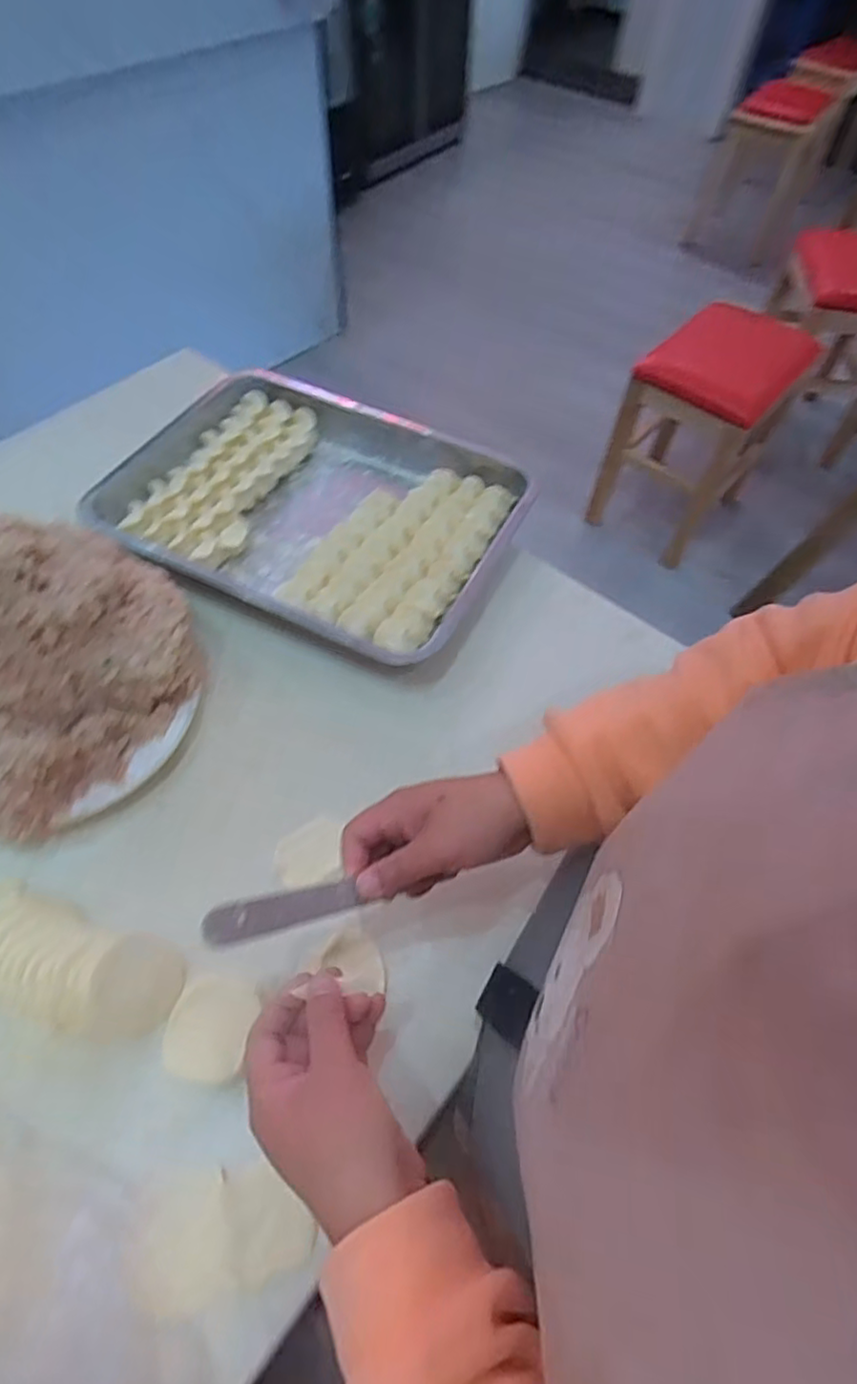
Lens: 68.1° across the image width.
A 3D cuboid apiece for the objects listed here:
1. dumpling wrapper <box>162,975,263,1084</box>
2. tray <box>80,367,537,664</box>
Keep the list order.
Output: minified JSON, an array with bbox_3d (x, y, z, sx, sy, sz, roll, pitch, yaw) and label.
[{"bbox_3d":[-0.142,0.218,0.415,0.052,0.004,0.059,17,51,-8],"label":"dumpling wrapper"},{"bbox_3d":[-0.120,-0.192,0.658,0.402,0.051,0.294,24,59,12],"label":"tray"}]

